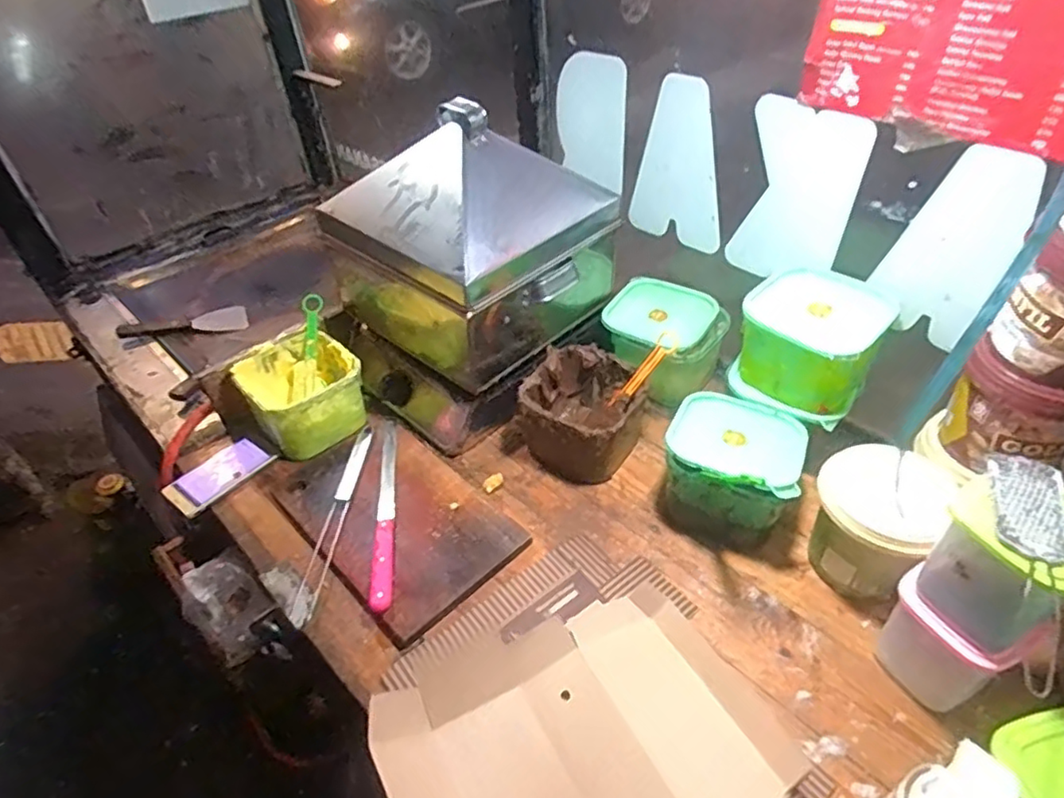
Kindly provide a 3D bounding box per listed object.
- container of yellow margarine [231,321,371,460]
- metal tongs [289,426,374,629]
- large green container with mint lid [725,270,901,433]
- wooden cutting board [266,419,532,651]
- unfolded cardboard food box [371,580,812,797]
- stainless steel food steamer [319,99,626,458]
[{"bbox_3d":[-0.329,-0.011,0.898,0.148,0.090,0.161,-32,51,-27],"label":"container of yellow margarine"},{"bbox_3d":[-0.241,0.139,0.787,0.035,0.018,0.295,4,44,7],"label":"metal tongs"},{"bbox_3d":[0.339,-0.072,0.770,0.148,0.110,0.164,29,52,29],"label":"large green container with mint lid"},{"bbox_3d":[-0.173,0.139,0.786,0.194,0.020,0.308,-34,52,-28],"label":"wooden cutting board"},{"bbox_3d":[0.049,0.320,0.579,0.341,0.066,0.259,-22,47,-19],"label":"unfolded cardboard food box"},{"bbox_3d":[-0.102,-0.187,0.885,0.333,0.346,0.324,-36,53,-30],"label":"stainless steel food steamer"}]

